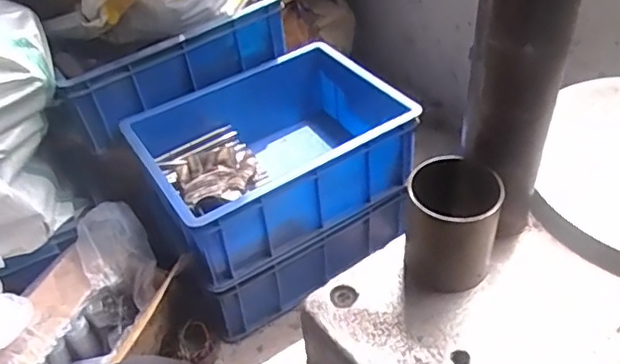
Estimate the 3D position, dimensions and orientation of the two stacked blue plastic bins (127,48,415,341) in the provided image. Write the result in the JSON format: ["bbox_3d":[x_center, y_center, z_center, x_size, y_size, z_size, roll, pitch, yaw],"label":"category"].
[{"bbox_3d":[-0.040,-0.014,1.026,0.421,0.262,0.292,-25,46,-21],"label":"two stacked blue plastic bins"}]

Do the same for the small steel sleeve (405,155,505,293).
[{"bbox_3d":[0.111,0.032,0.474,0.067,0.086,0.079,6,44,12],"label":"small steel sleeve"}]

